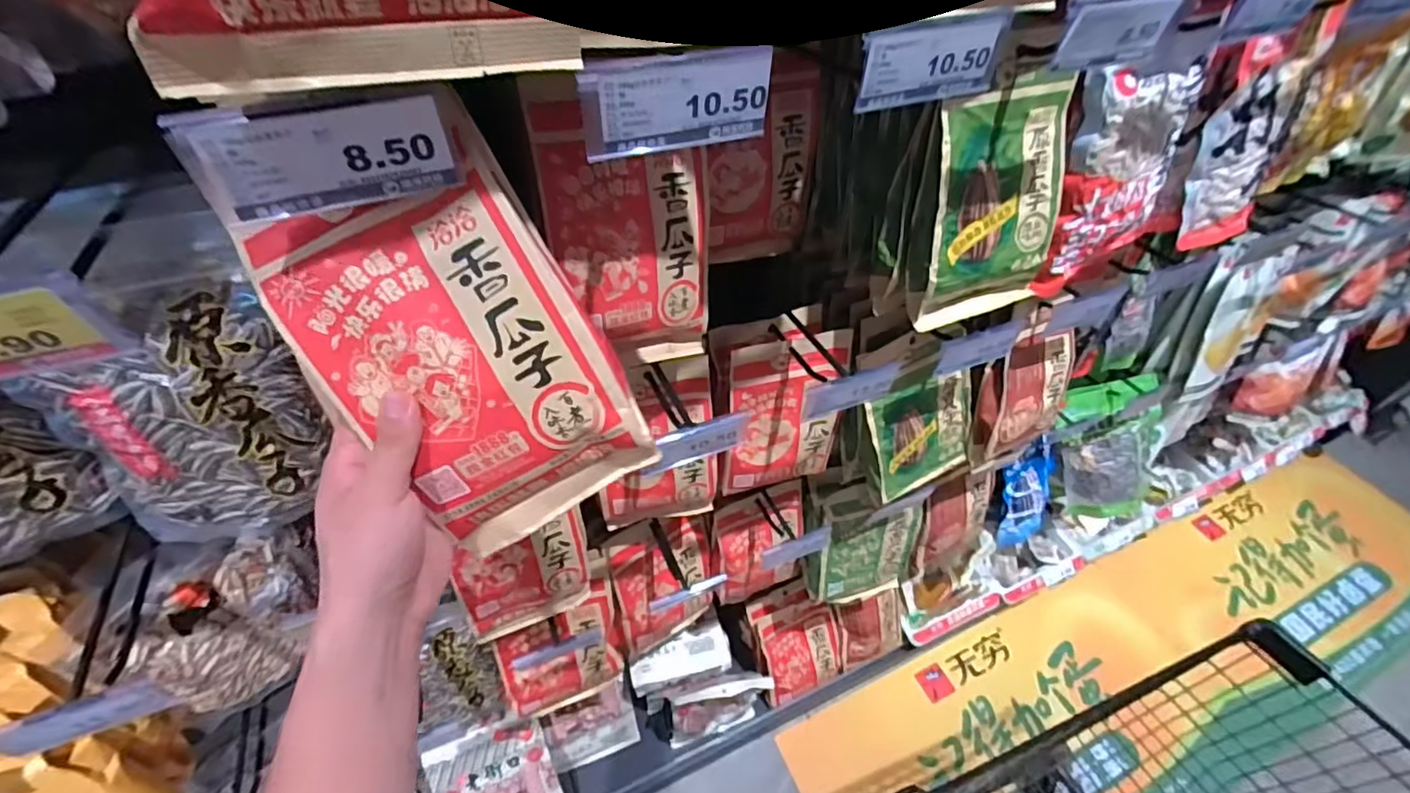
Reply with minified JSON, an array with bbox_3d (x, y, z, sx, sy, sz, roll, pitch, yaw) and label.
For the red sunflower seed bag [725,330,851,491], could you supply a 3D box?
[{"bbox_3d":[0.095,0.026,0.702,0.142,0.206,0.046,-13,49,-14],"label":"red sunflower seed bag"}]

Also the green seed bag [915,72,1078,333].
[{"bbox_3d":[0.260,-0.166,0.526,0.141,0.195,0.022,-19,32,-15],"label":"green seed bag"}]

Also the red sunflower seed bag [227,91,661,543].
[{"bbox_3d":[-0.119,-0.017,0.317,0.130,0.205,0.030,-26,21,1],"label":"red sunflower seed bag"}]

